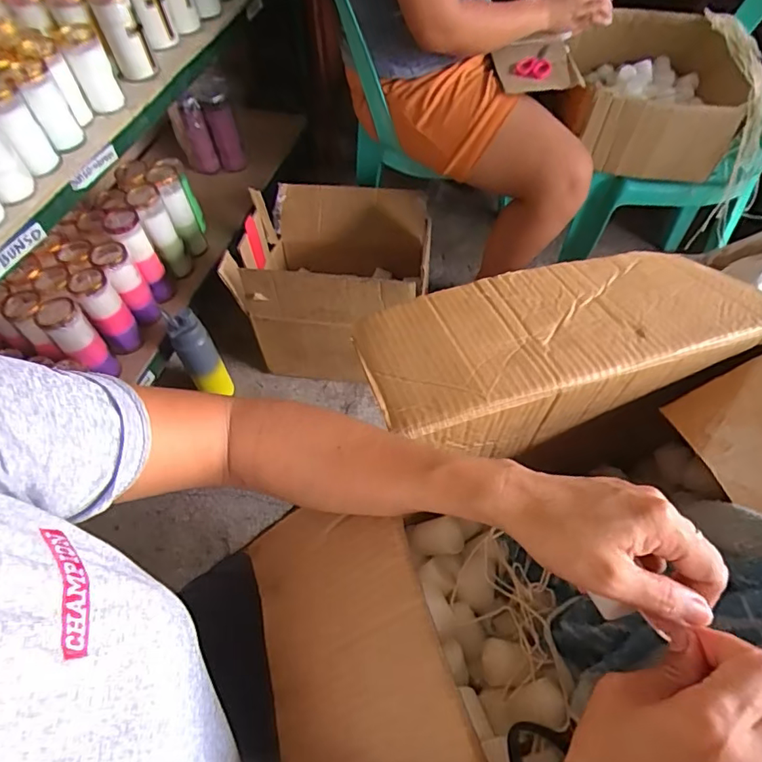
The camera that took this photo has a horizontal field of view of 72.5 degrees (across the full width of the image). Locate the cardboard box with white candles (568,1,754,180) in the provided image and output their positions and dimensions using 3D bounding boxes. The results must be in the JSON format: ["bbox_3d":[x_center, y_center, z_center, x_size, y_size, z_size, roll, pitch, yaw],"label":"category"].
[{"bbox_3d":[0.560,-0.594,1.070,0.339,0.151,0.372,5,55,6],"label":"cardboard box with white candles"}]

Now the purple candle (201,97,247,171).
[{"bbox_3d":[-0.444,-0.689,1.489,0.076,0.202,0.075,-18,55,-9],"label":"purple candle"}]

